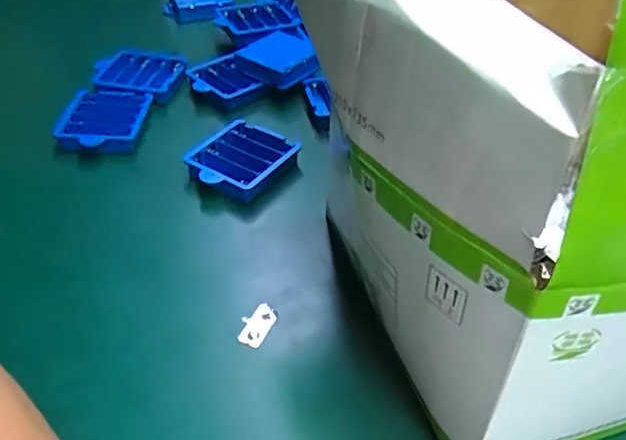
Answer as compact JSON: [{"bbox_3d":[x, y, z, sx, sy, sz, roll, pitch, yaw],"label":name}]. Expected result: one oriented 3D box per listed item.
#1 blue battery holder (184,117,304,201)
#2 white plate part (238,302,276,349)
[{"bbox_3d":[-0.055,-0.044,0.448,0.064,0.021,0.072,23,45,21],"label":"blue battery holder"},{"bbox_3d":[-0.033,0.061,0.348,0.016,0.005,0.032,18,43,17],"label":"white plate part"}]

